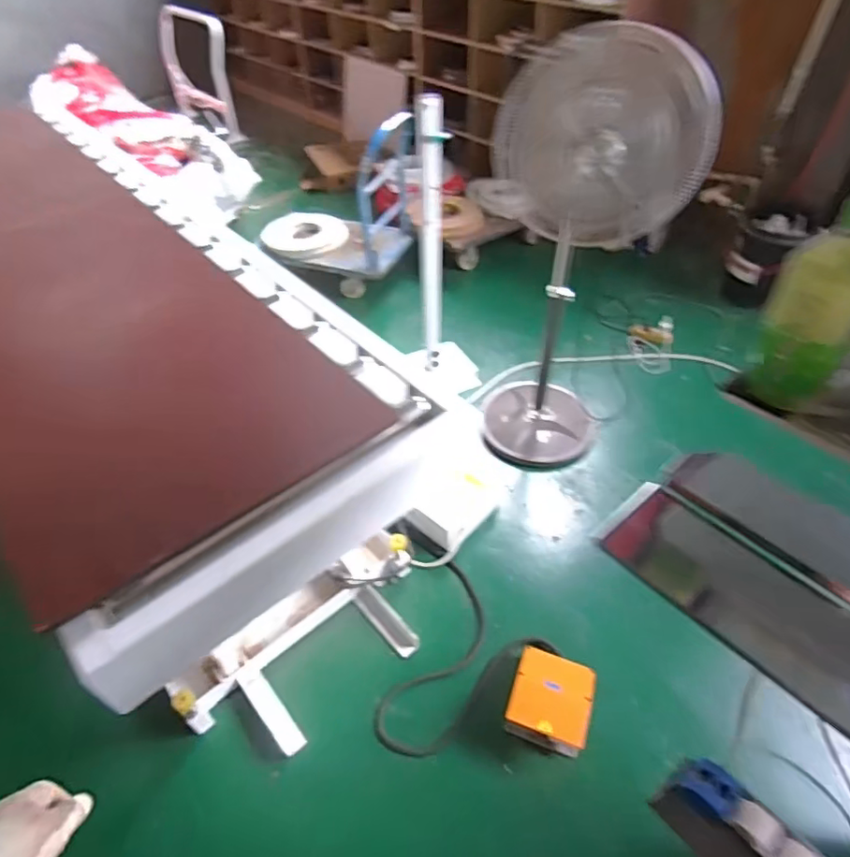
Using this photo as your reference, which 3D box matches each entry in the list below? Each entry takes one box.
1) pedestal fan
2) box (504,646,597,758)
[{"bbox_3d":[0.399,-0.363,1.761,0.340,1.327,0.421,-24,50,-19],"label":"pedestal fan"},{"bbox_3d":[0.301,0.675,1.414,0.190,0.148,0.190,13,48,14],"label":"box"}]

